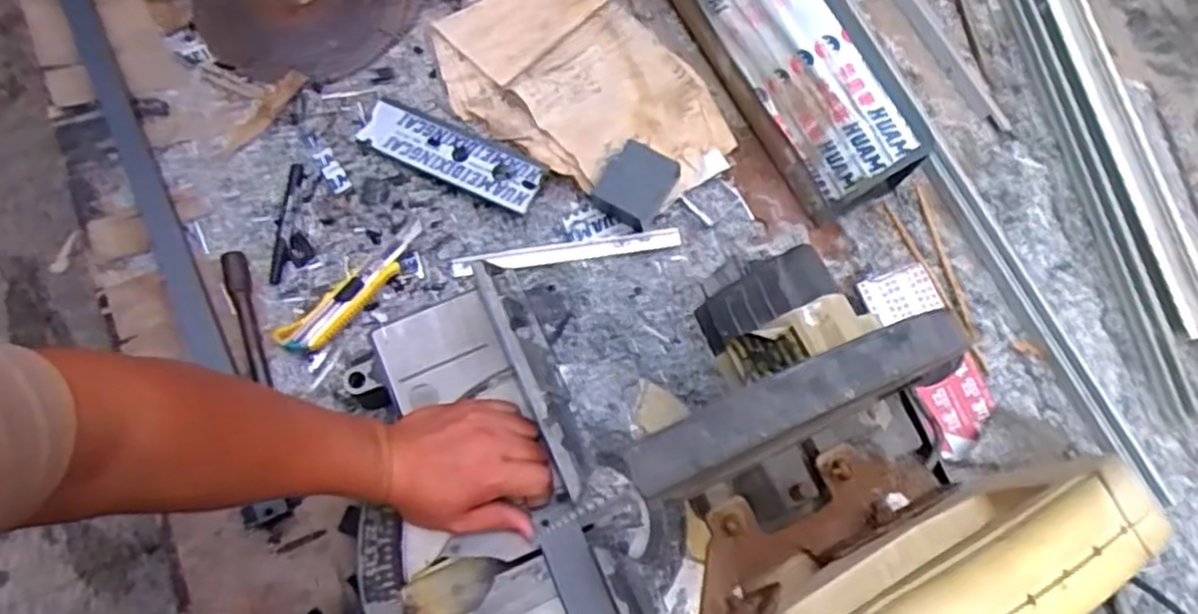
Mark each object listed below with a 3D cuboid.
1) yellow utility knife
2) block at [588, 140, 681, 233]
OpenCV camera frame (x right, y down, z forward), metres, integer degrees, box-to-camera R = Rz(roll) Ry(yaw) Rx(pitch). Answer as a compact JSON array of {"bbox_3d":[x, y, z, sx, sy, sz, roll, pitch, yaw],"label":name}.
[{"bbox_3d":[-0.244,-0.016,0.792,0.176,0.015,0.038,-41,77,-12],"label":"yellow utility knife"},{"bbox_3d":[0.038,-0.130,0.829,0.069,0.021,0.079,31,75,9],"label":"block"}]

